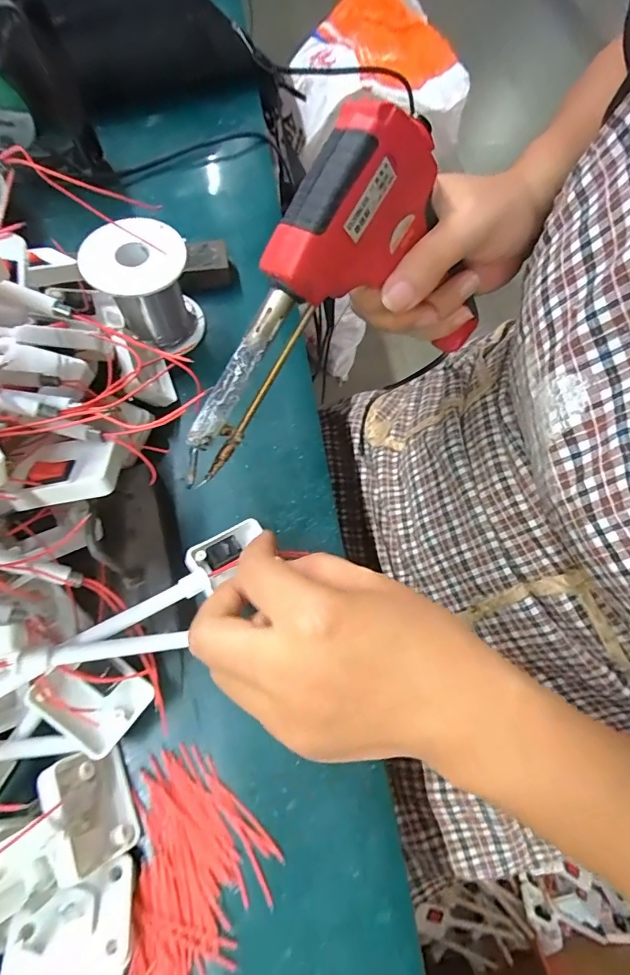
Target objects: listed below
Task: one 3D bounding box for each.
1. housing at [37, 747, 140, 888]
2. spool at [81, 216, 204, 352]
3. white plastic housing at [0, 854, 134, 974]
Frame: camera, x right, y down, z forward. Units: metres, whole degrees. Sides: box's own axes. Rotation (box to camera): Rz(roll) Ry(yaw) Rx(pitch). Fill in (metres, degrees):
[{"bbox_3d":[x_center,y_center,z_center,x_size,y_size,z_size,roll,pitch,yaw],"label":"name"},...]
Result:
[{"bbox_3d":[-0.104,0.149,0.207,0.012,0.041,0.046,-37,67,16],"label":"housing"},{"bbox_3d":[-0.115,-0.134,0.308,0.064,0.072,0.062,-22,71,-11],"label":"spool"},{"bbox_3d":[-0.101,0.199,0.186,0.046,0.026,0.058,-10,69,-7],"label":"white plastic housing"}]

